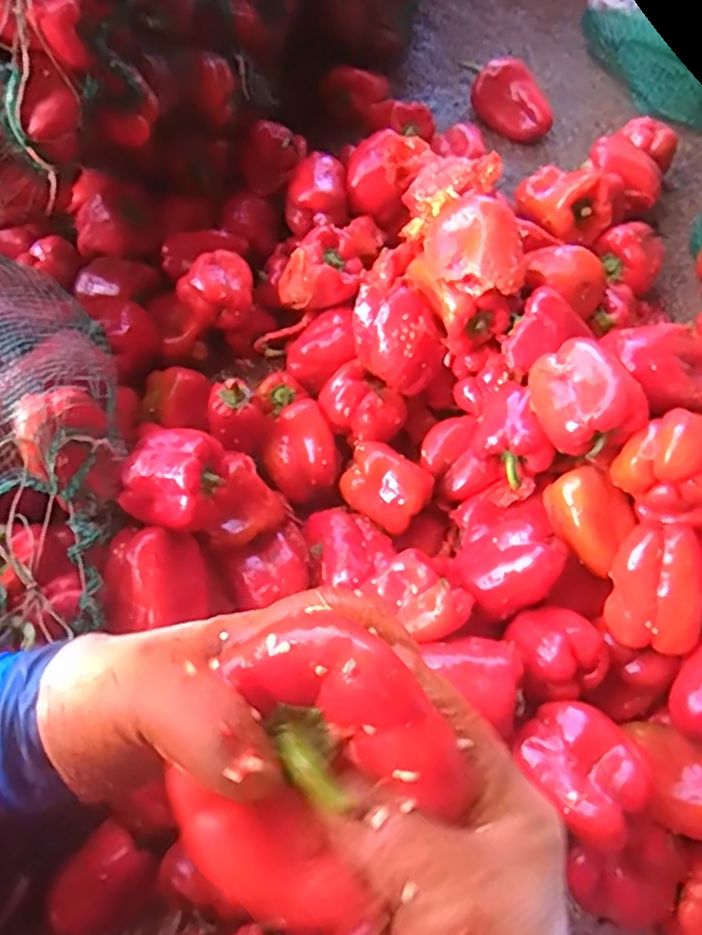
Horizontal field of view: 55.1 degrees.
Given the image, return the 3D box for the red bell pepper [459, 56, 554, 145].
[{"bbox_3d":[0.245,-0.575,1.064,0.080,0.067,0.136,-21,70,-10],"label":"red bell pepper"}]

